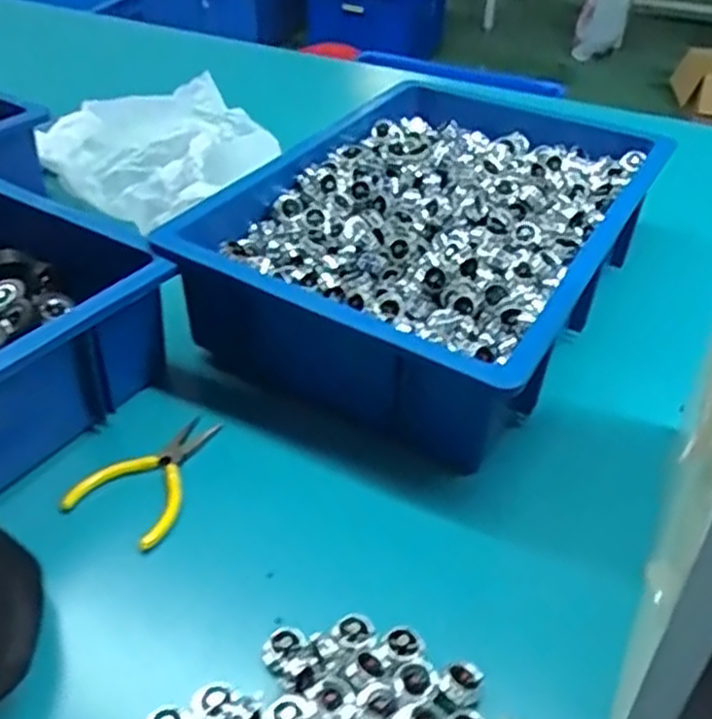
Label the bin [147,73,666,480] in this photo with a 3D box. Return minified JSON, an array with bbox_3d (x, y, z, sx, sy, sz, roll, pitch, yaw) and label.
[{"bbox_3d":[0.083,-0.117,0.731,0.313,0.116,0.464,21,43,23],"label":"bin"}]

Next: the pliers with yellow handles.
[{"bbox_3d":[-0.148,0.082,0.566,0.077,0.009,0.117,17,41,19],"label":"pliers with yellow handles"}]

